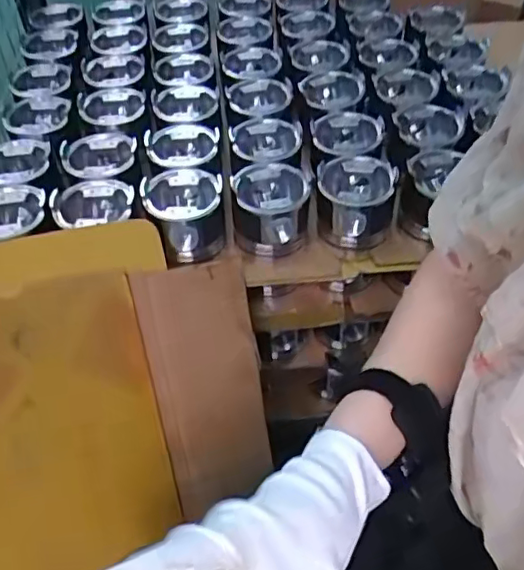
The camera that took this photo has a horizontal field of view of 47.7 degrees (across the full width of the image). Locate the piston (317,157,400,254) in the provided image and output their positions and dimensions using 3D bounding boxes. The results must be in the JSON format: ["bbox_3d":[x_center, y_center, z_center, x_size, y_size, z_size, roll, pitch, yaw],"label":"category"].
[{"bbox_3d":[0.122,-0.109,0.780,0.094,0.095,0.089,-1,48,1],"label":"piston"}]

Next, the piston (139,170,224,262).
[{"bbox_3d":[-0.100,-0.091,0.768,0.096,0.082,0.097,-19,50,-14],"label":"piston"}]

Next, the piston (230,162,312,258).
[{"bbox_3d":[0.011,-0.098,0.777,0.097,0.083,0.092,-6,48,-3],"label":"piston"}]

